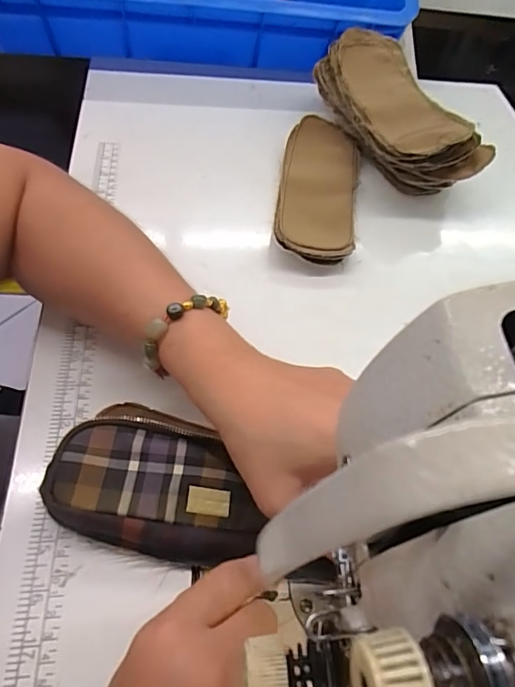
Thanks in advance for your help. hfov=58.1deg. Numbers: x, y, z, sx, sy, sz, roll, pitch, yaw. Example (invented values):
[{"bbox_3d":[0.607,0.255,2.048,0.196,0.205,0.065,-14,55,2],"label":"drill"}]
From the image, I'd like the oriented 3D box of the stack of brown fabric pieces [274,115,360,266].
[{"bbox_3d":[0.061,-0.157,0.463,0.076,0.017,0.206,11,56,-1],"label":"stack of brown fabric pieces"}]

